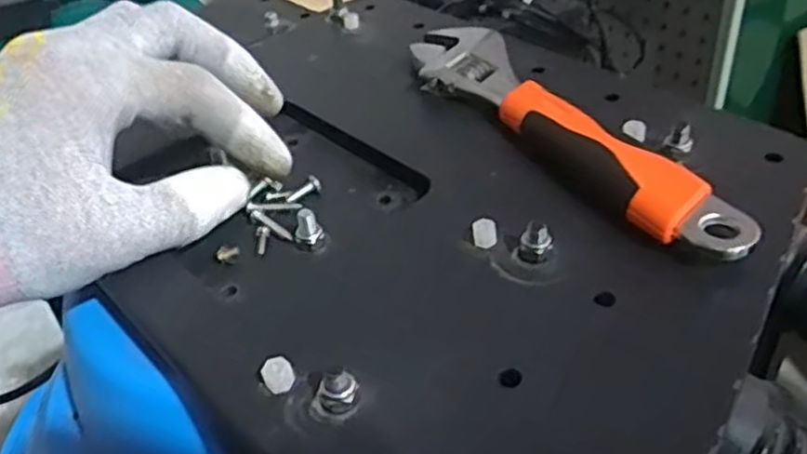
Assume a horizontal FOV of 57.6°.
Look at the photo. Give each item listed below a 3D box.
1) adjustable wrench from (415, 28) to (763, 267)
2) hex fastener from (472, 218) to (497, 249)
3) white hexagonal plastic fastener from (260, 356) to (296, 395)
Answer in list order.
[{"bbox_3d":[0.055,-0.040,0.280,0.038,0.011,0.180,-21,40,-18],"label":"adjustable wrench"},{"bbox_3d":[0.027,0.002,0.241,0.008,0.007,0.007,-4,38,3],"label":"hex fastener"},{"bbox_3d":[-0.034,0.041,0.201,0.007,0.007,0.007,-32,44,-29],"label":"white hexagonal plastic fastener"}]

